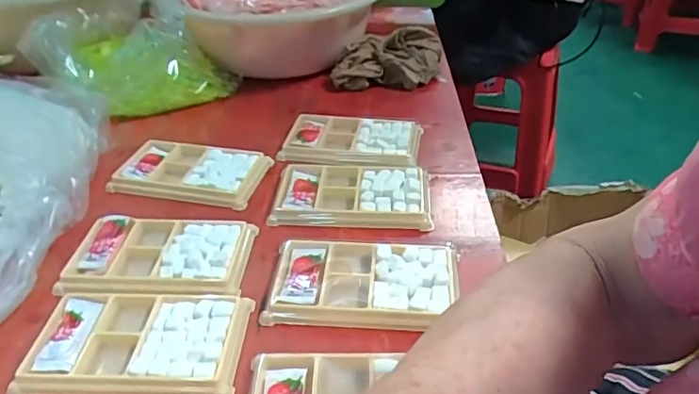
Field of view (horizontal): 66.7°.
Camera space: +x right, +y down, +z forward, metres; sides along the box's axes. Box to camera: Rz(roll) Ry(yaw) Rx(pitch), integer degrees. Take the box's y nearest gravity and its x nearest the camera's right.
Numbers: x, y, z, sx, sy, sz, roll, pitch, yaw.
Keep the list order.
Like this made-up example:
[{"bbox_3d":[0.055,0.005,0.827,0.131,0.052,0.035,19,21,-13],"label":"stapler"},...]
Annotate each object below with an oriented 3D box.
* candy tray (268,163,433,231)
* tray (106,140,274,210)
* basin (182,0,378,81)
[{"bbox_3d":[0.002,-0.006,0.468,0.132,0.013,0.079,2,37,4],"label":"candy tray"},{"bbox_3d":[-0.148,-0.022,0.502,0.131,0.020,0.073,8,37,12],"label":"tray"},{"bbox_3d":[-0.078,-0.235,0.682,0.247,0.093,0.220,-12,39,-13],"label":"basin"}]

